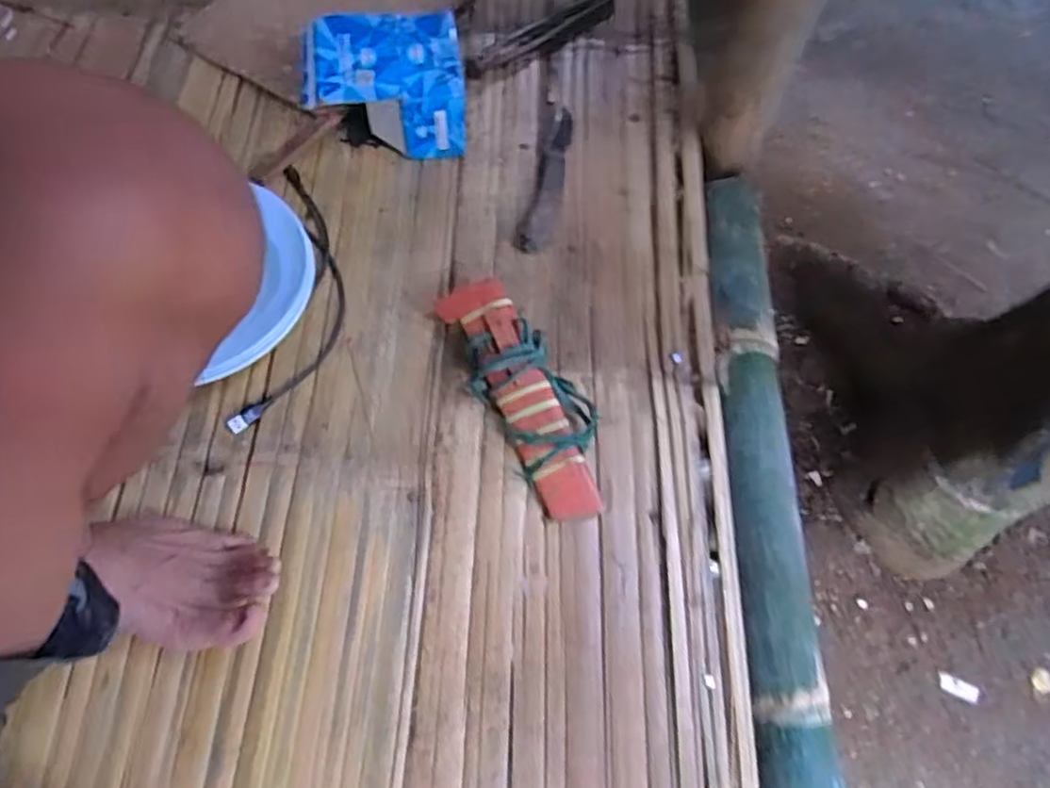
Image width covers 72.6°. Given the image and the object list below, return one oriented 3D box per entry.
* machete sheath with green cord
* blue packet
[{"bbox_3d":[0.006,0.000,0.626,0.078,0.038,0.227,-24,68,-15],"label":"machete sheath with green cord"},{"bbox_3d":[-0.146,-0.314,0.740,0.156,0.089,0.122,-5,64,-6],"label":"blue packet"}]

